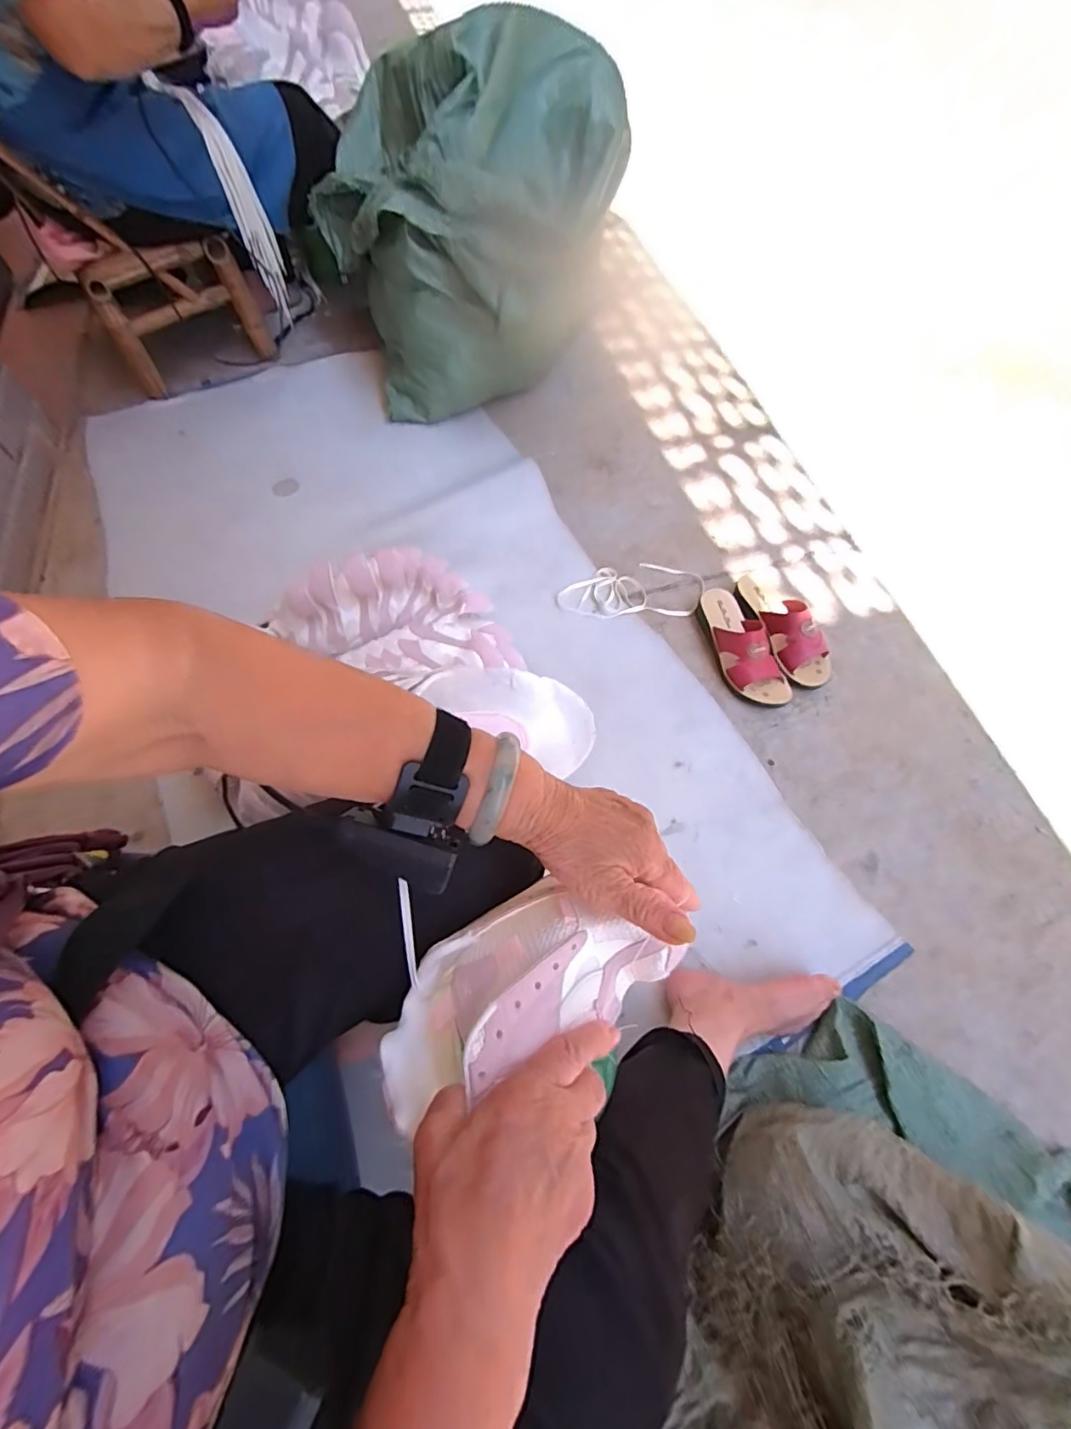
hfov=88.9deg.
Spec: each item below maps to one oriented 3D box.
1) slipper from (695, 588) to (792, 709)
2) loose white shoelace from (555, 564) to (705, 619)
[{"bbox_3d":[0.336,-0.120,0.893,0.084,0.080,0.230,-15,65,-9],"label":"slipper"},{"bbox_3d":[0.171,-0.225,0.977,0.262,0.016,0.121,-1,64,-2],"label":"loose white shoelace"}]

